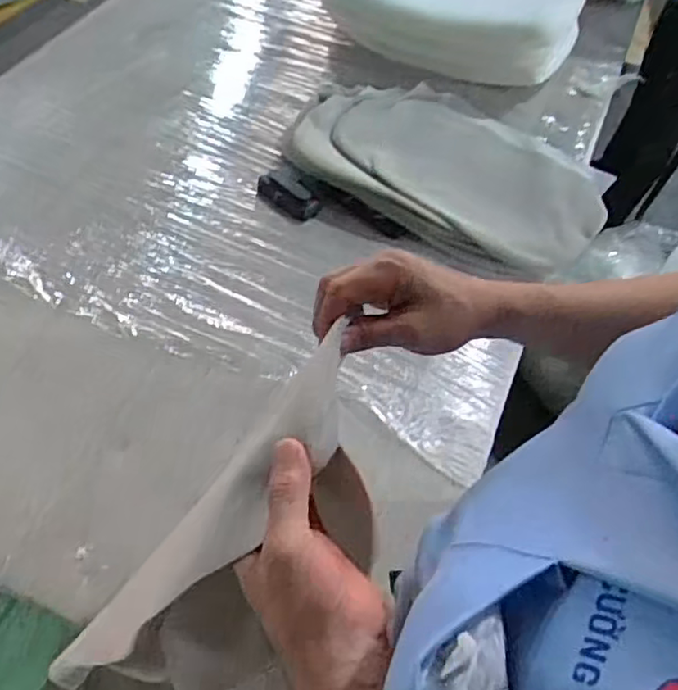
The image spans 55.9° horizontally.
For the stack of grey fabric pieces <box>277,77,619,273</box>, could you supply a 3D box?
[{"bbox_3d":[0.175,-0.292,1.038,0.500,0.053,0.311,33,59,18],"label":"stack of grey fabric pieces"}]

